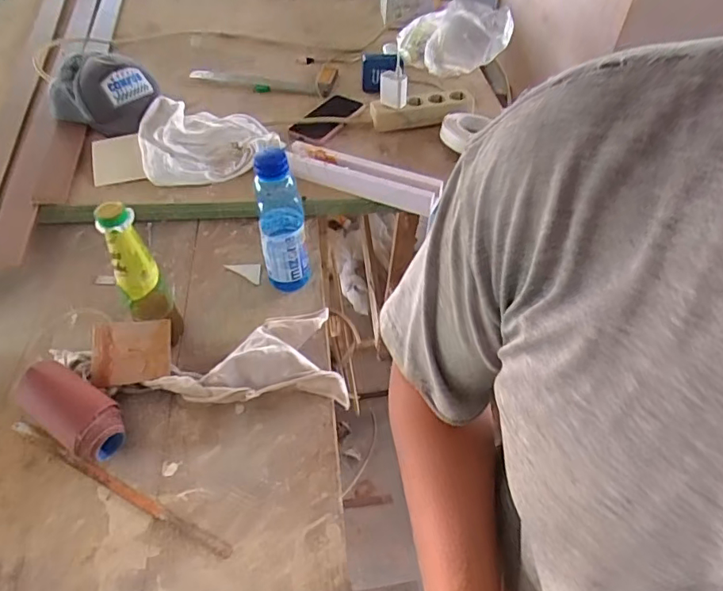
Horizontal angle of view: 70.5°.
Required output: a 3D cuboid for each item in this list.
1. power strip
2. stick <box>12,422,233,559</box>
[{"bbox_3d":[0.118,-0.366,0.999,0.207,0.039,0.066,-16,51,-16],"label":"power strip"},{"bbox_3d":[-0.268,0.206,0.555,0.299,0.009,0.015,22,51,17],"label":"stick"}]

